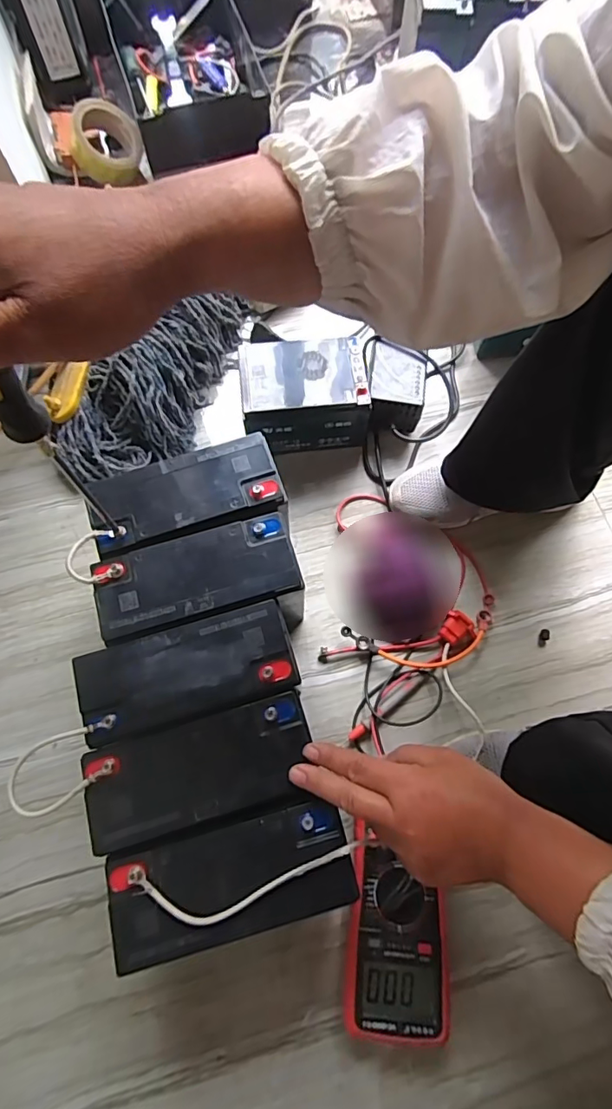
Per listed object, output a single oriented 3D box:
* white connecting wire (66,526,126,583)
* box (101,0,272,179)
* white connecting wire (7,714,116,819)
[{"bbox_3d":[-0.181,-0.001,0.426,0.046,0.016,0.047,-11,73,-3],"label":"white connecting wire"},{"bbox_3d":[-0.190,-0.806,0.819,0.220,0.080,0.350,-16,73,-6],"label":"box"},{"bbox_3d":[-0.183,0.162,0.377,0.085,0.010,0.050,-21,74,-6],"label":"white connecting wire"}]

